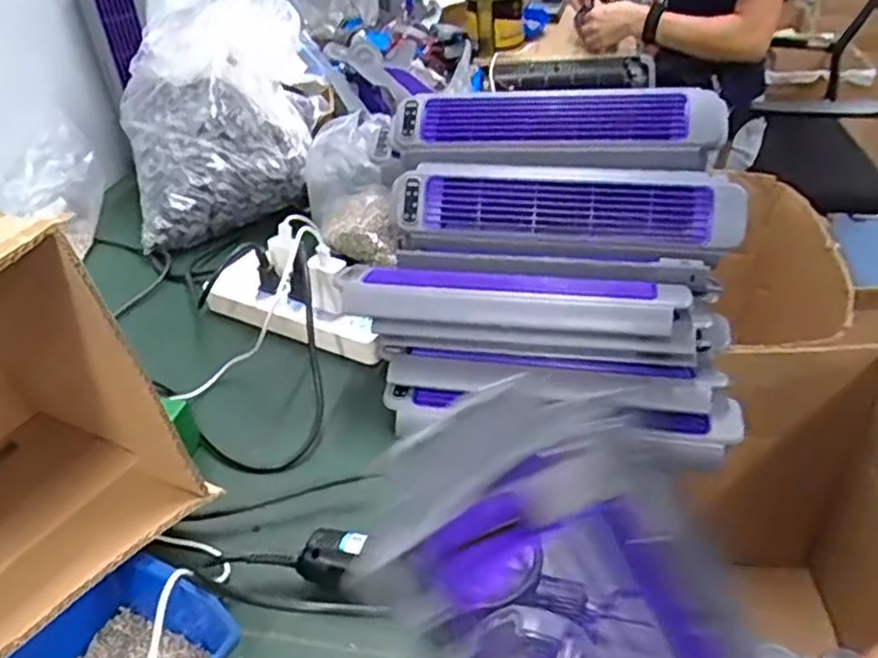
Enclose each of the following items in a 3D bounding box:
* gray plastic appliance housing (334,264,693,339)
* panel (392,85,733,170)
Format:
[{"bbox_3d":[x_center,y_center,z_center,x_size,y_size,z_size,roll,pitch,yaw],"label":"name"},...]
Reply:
[{"bbox_3d":[0.058,-0.034,0.619,0.284,0.034,0.071,5,38,13],"label":"gray plastic appliance housing"},{"bbox_3d":[0.105,-0.186,0.692,0.312,0.039,0.078,2,79,11],"label":"panel"}]

